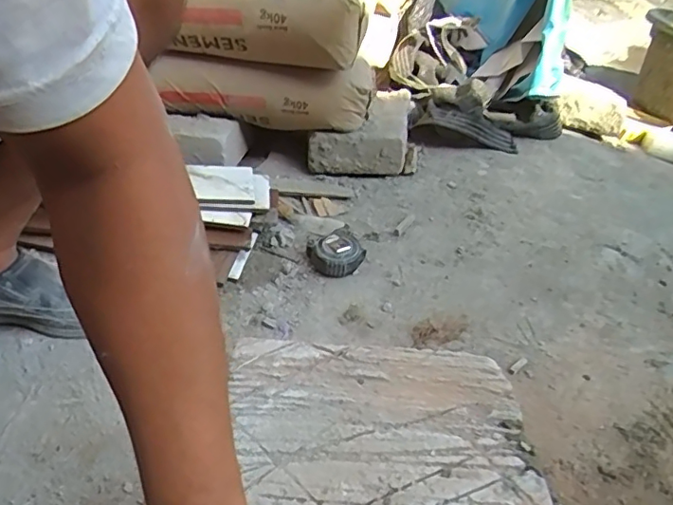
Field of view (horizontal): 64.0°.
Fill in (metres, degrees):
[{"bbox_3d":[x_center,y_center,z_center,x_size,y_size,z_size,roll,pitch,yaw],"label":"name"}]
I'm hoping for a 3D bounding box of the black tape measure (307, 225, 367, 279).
[{"bbox_3d":[0.001,0.001,0.770,0.072,0.037,0.078,-17,44,-25],"label":"black tape measure"}]

